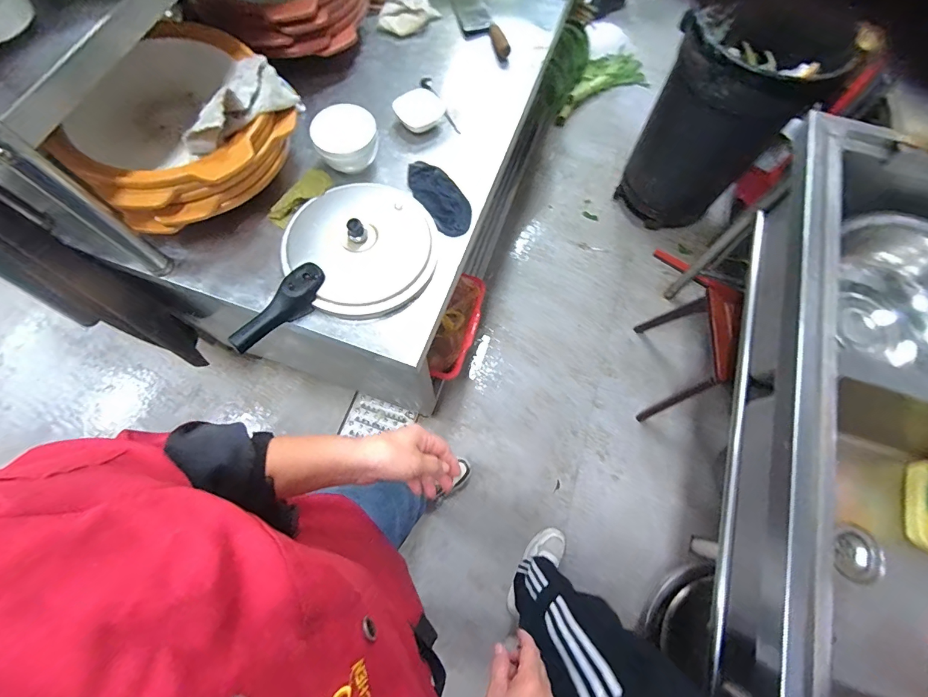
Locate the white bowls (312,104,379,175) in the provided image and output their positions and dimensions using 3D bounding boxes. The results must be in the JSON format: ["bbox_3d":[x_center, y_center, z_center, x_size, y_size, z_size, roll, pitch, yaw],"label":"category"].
[{"bbox_3d":[-0.237,-0.422,0.798,0.118,0.075,0.118,1,68,-2],"label":"white bowls"}]

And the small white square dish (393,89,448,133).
[{"bbox_3d":[-0.096,-0.524,0.876,0.103,0.035,0.077,-26,72,-12],"label":"small white square dish"}]

